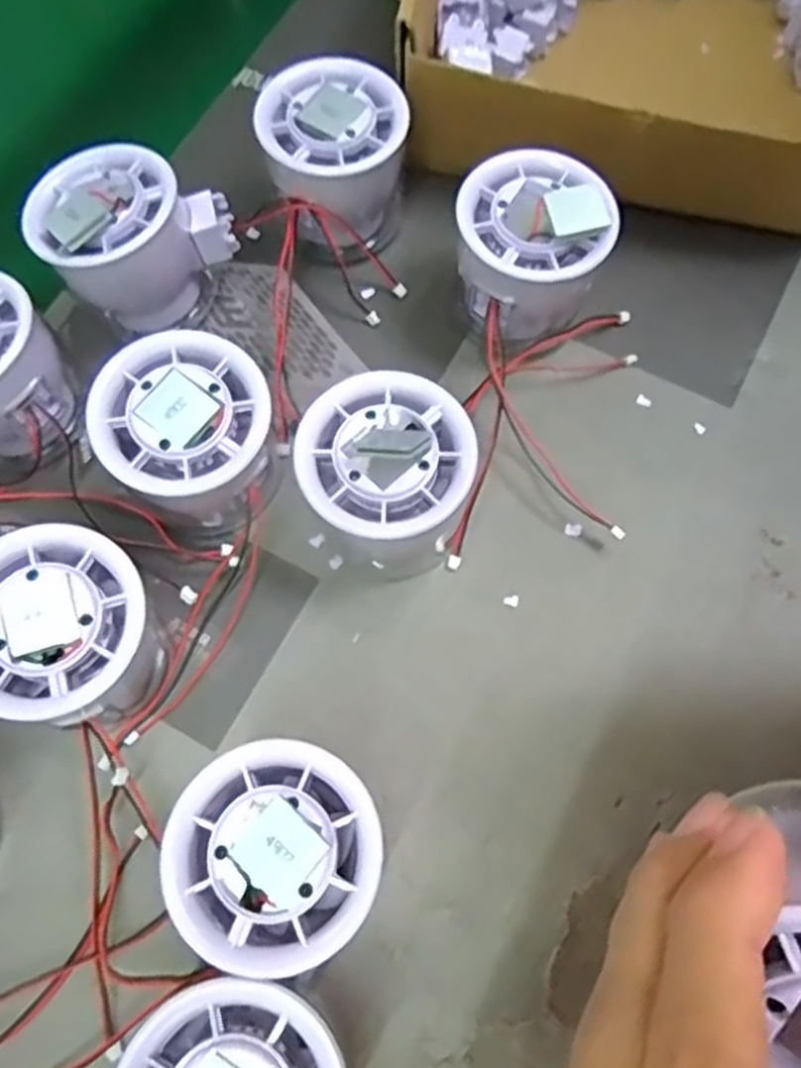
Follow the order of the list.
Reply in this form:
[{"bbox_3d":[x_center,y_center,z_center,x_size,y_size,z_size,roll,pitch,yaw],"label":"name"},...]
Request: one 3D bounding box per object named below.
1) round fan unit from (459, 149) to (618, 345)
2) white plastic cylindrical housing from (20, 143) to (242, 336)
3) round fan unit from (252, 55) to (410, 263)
[{"bbox_3d":[0.050,-0.105,0.301,0.057,0.056,0.061,0,69,1],"label":"round fan unit"},{"bbox_3d":[-0.104,-0.117,0.306,0.071,0.057,0.053,-34,72,-12],"label":"white plastic cylindrical housing"},{"bbox_3d":[-0.025,-0.146,0.317,0.057,0.055,0.065,-6,69,-1],"label":"round fan unit"}]

